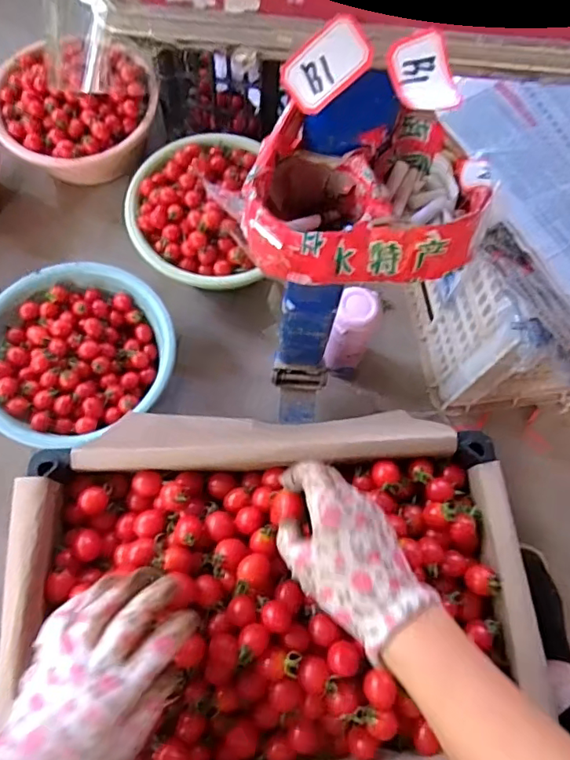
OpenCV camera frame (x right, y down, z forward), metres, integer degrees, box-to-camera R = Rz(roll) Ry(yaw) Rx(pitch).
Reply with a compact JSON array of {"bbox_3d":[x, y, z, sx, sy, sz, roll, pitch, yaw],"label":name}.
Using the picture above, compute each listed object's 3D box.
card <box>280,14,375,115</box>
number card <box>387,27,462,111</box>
[{"bbox_3d":[0.018,-0.134,0.226,0.038,0.004,0.022,-35,115,14],"label":"card"},{"bbox_3d":[0.059,-0.129,0.227,0.025,0.010,0.031,-13,93,8],"label":"number card"}]

